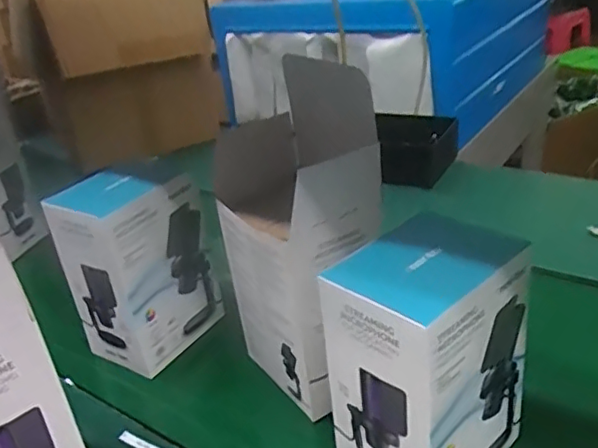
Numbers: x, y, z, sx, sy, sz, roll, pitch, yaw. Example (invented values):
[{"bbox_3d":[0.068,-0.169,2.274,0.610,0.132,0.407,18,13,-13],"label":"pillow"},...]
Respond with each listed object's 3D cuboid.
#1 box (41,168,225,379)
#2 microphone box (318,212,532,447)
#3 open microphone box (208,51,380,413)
[{"bbox_3d":[-0.207,0.055,0.780,0.110,0.232,0.158,12,35,31],"label":"box"},{"bbox_3d":[0.119,0.131,0.549,0.148,0.224,0.114,-29,35,-33],"label":"microphone box"},{"bbox_3d":[-0.005,0.016,0.655,0.117,0.328,0.159,-25,34,-29],"label":"open microphone box"}]

